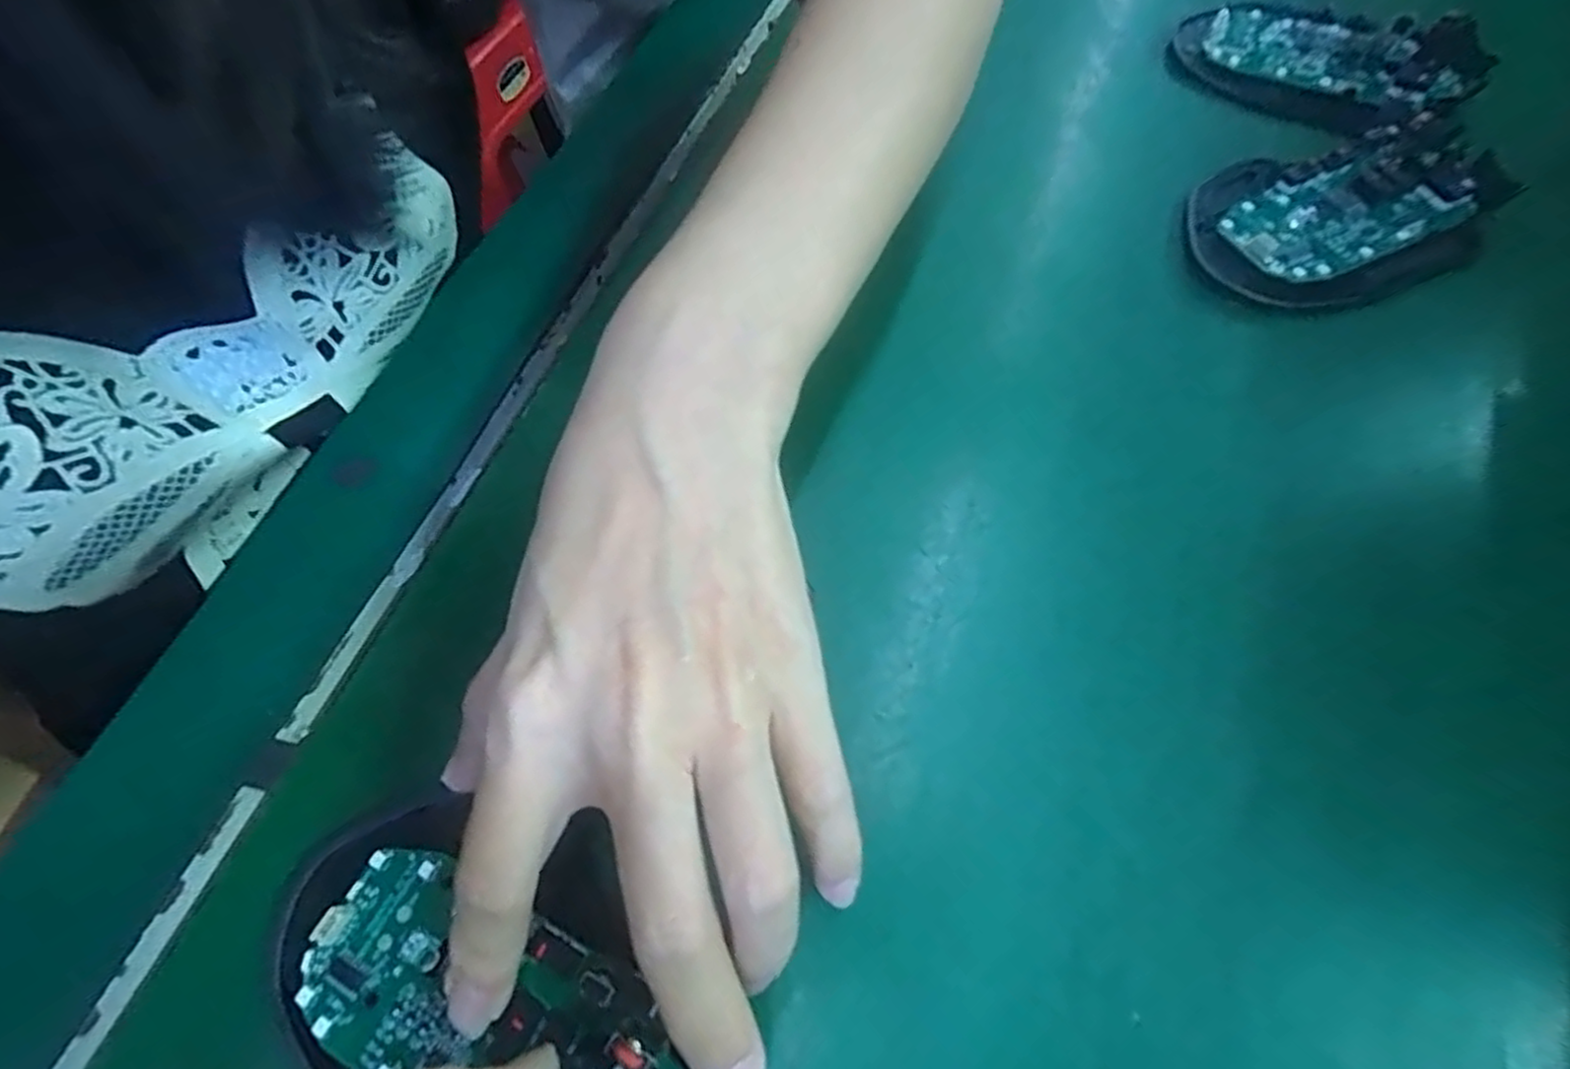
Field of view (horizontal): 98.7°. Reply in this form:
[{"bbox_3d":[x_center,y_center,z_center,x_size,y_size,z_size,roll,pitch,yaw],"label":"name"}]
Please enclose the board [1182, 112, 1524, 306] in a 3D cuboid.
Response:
[{"bbox_3d":[0.206,-0.117,0.245,0.108,0.014,0.067,-22,67,-7],"label":"board"}]

